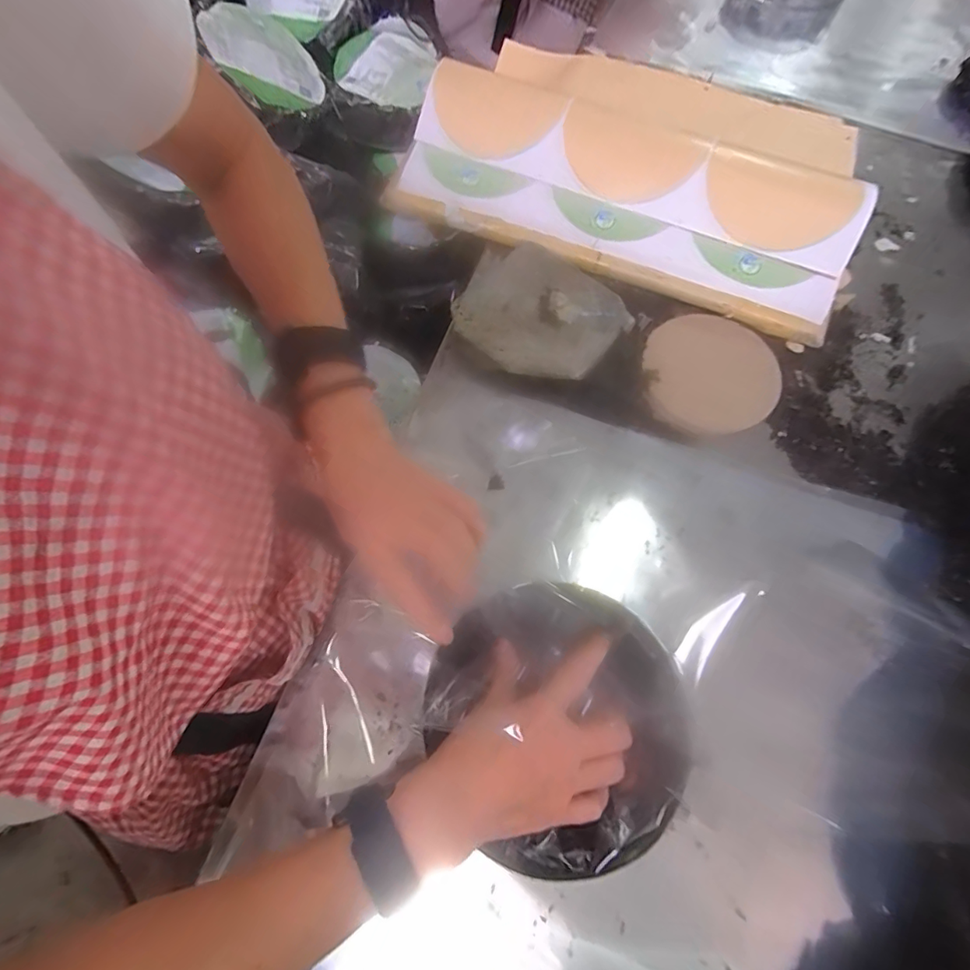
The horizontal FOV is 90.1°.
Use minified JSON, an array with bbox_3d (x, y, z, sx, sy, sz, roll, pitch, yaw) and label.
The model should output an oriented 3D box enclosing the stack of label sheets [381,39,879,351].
[{"bbox_3d":[0.150,-0.337,0.537,0.495,0.099,0.207,21,69,7],"label":"stack of label sheets"}]

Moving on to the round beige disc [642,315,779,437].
[{"bbox_3d":[0.235,-0.118,0.504,0.139,0.015,0.135,0,68,-1],"label":"round beige disc"}]

